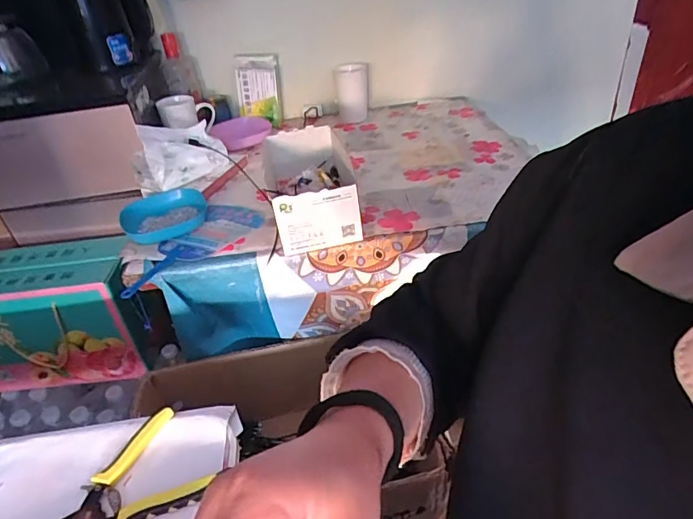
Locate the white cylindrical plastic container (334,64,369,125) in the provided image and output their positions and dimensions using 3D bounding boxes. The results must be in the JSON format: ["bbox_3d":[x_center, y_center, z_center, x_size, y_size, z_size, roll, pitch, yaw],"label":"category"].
[{"bbox_3d":[0.012,-0.396,1.111,0.083,0.127,0.098,-6,36,0],"label":"white cylindrical plastic container"}]

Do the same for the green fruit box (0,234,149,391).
[{"bbox_3d":[-0.565,0.108,0.929,0.326,0.231,0.163,-5,36,2],"label":"green fruit box"}]

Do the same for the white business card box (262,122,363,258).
[{"bbox_3d":[-0.059,-0.128,0.777,0.139,0.096,0.260,-10,36,-6],"label":"white business card box"}]

